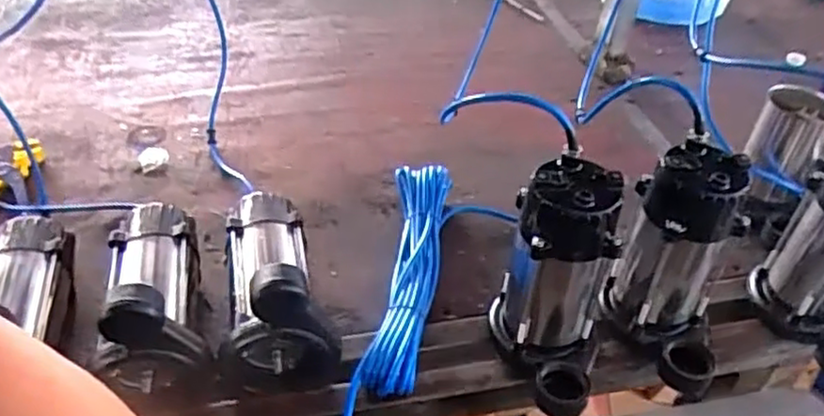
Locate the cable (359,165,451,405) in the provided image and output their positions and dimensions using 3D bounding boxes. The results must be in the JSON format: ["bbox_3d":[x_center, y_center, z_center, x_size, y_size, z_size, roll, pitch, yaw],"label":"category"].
[{"bbox_3d":[-0.002,0.076,0.851,0.076,0.053,0.345,6,41,3],"label":"cable"}]

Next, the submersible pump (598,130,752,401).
[{"bbox_3d":[0.282,0.064,0.729,0.105,0.226,0.129,6,41,3],"label":"submersible pump"}]

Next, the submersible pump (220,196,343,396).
[{"bbox_3d":[-0.162,0.069,0.770,0.110,0.163,0.228,-12,44,-17],"label":"submersible pump"}]

